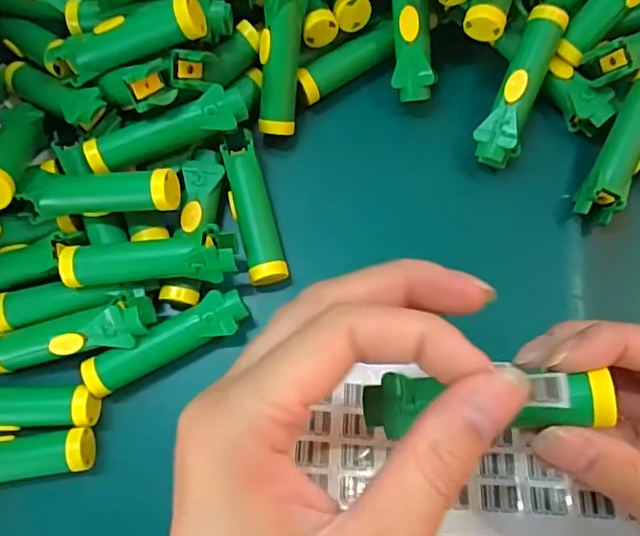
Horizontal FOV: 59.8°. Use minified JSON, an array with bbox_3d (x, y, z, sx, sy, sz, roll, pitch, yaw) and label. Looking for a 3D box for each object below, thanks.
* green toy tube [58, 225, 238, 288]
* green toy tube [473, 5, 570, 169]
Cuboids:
[{"bbox_3d":[-0.080,-0.004,0.265,0.080,0.024,0.024,-3,74,1],"label":"green toy tube"},{"bbox_3d":[0.103,-0.093,0.287,0.021,0.014,0.084,23,91,8],"label":"green toy tube"}]

